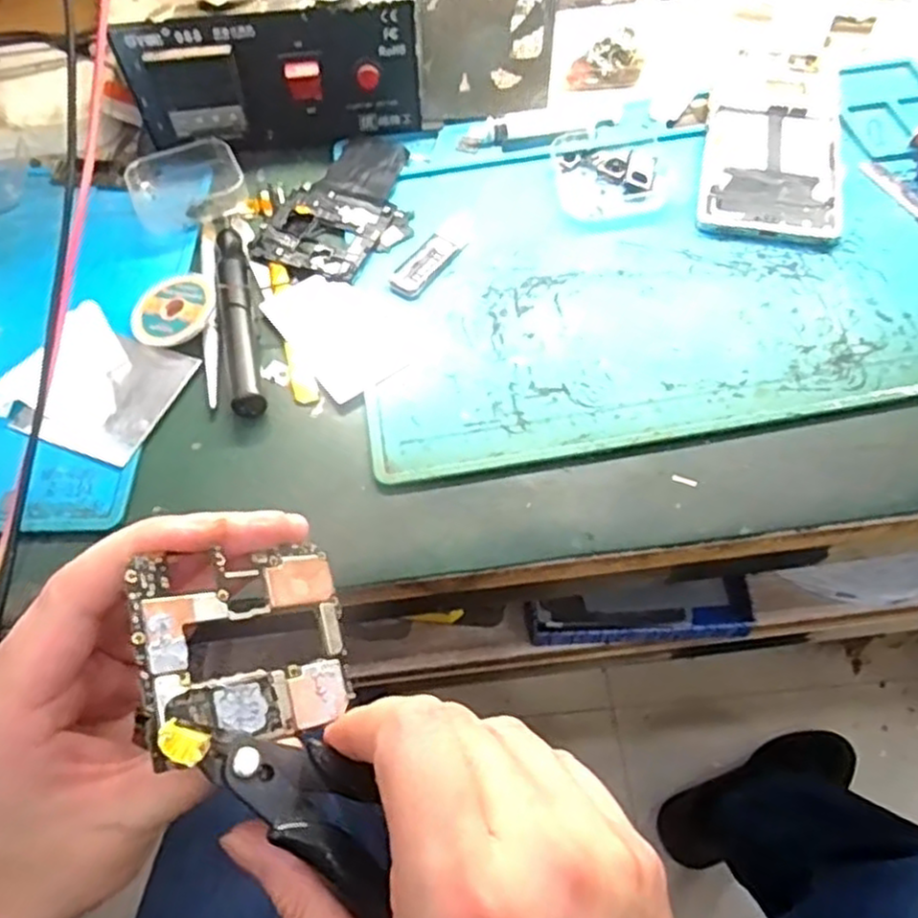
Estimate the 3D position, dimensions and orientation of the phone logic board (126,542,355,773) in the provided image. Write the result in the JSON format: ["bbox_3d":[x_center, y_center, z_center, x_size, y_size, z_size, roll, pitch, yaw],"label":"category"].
[{"bbox_3d":[-0.059,0.053,0.211,0.066,0.008,0.054,0,67,-48],"label":"phone logic board"}]

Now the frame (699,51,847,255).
[{"bbox_3d":[0.187,-0.191,0.429,0.075,0.010,0.164,12,62,9],"label":"frame"}]

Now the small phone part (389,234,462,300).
[{"bbox_3d":[-0.019,-0.105,0.391,0.020,0.004,0.046,33,67,18],"label":"small phone part"}]

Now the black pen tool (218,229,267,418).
[{"bbox_3d":[-0.113,-0.074,0.372,0.014,0.014,0.124,-12,61,-5],"label":"black pen tool"}]

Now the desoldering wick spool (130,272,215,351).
[{"bbox_3d":[-0.149,-0.077,0.375,0.043,0.013,0.043,-1,61,2],"label":"desoldering wick spool"}]

